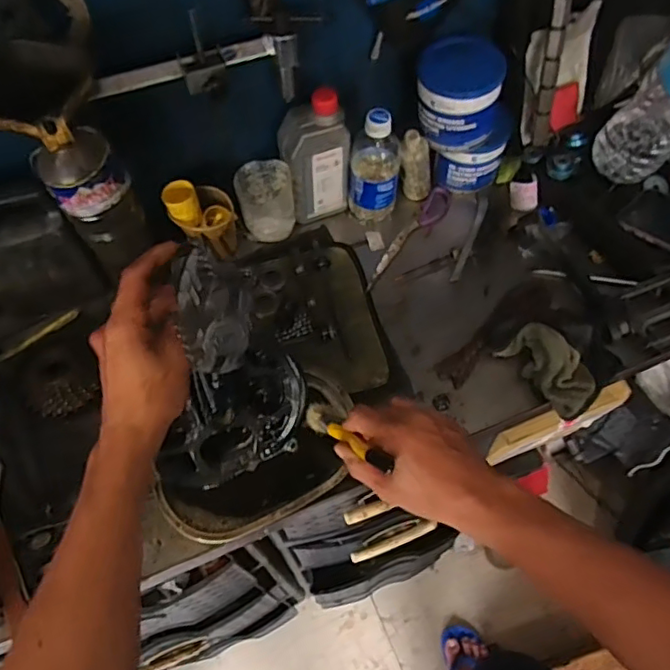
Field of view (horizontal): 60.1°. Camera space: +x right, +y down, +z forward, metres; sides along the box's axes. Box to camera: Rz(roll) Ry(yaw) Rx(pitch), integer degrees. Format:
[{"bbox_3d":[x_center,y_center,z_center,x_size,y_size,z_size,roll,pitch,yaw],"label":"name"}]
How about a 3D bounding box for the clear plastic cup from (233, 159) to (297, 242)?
[{"bbox_3d":[-0.090,-0.176,0.763,0.071,0.094,0.053,-9,60,-3],"label":"clear plastic cup"}]

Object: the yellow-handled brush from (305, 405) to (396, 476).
[{"bbox_3d":[0.010,0.092,0.531,0.025,0.017,0.154,-32,19,-15],"label":"yellow-handled brush"}]

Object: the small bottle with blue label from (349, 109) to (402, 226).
[{"bbox_3d":[0.051,-0.214,0.740,0.063,0.164,0.052,11,61,8],"label":"small bottle with blue label"}]

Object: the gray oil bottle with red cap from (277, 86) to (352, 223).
[{"bbox_3d":[-0.023,-0.223,0.736,0.081,0.169,0.048,-14,60,-6],"label":"gray oil bottle with red cap"}]

